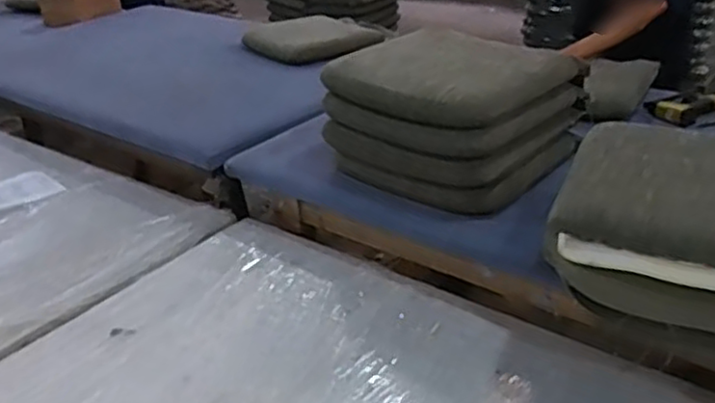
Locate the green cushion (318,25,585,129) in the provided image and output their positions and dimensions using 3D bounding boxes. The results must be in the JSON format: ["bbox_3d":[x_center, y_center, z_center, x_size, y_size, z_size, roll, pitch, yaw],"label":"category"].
[{"bbox_3d":[0.193,-0.280,1.484,0.437,0.072,0.351,19,36,36],"label":"green cushion"}]

